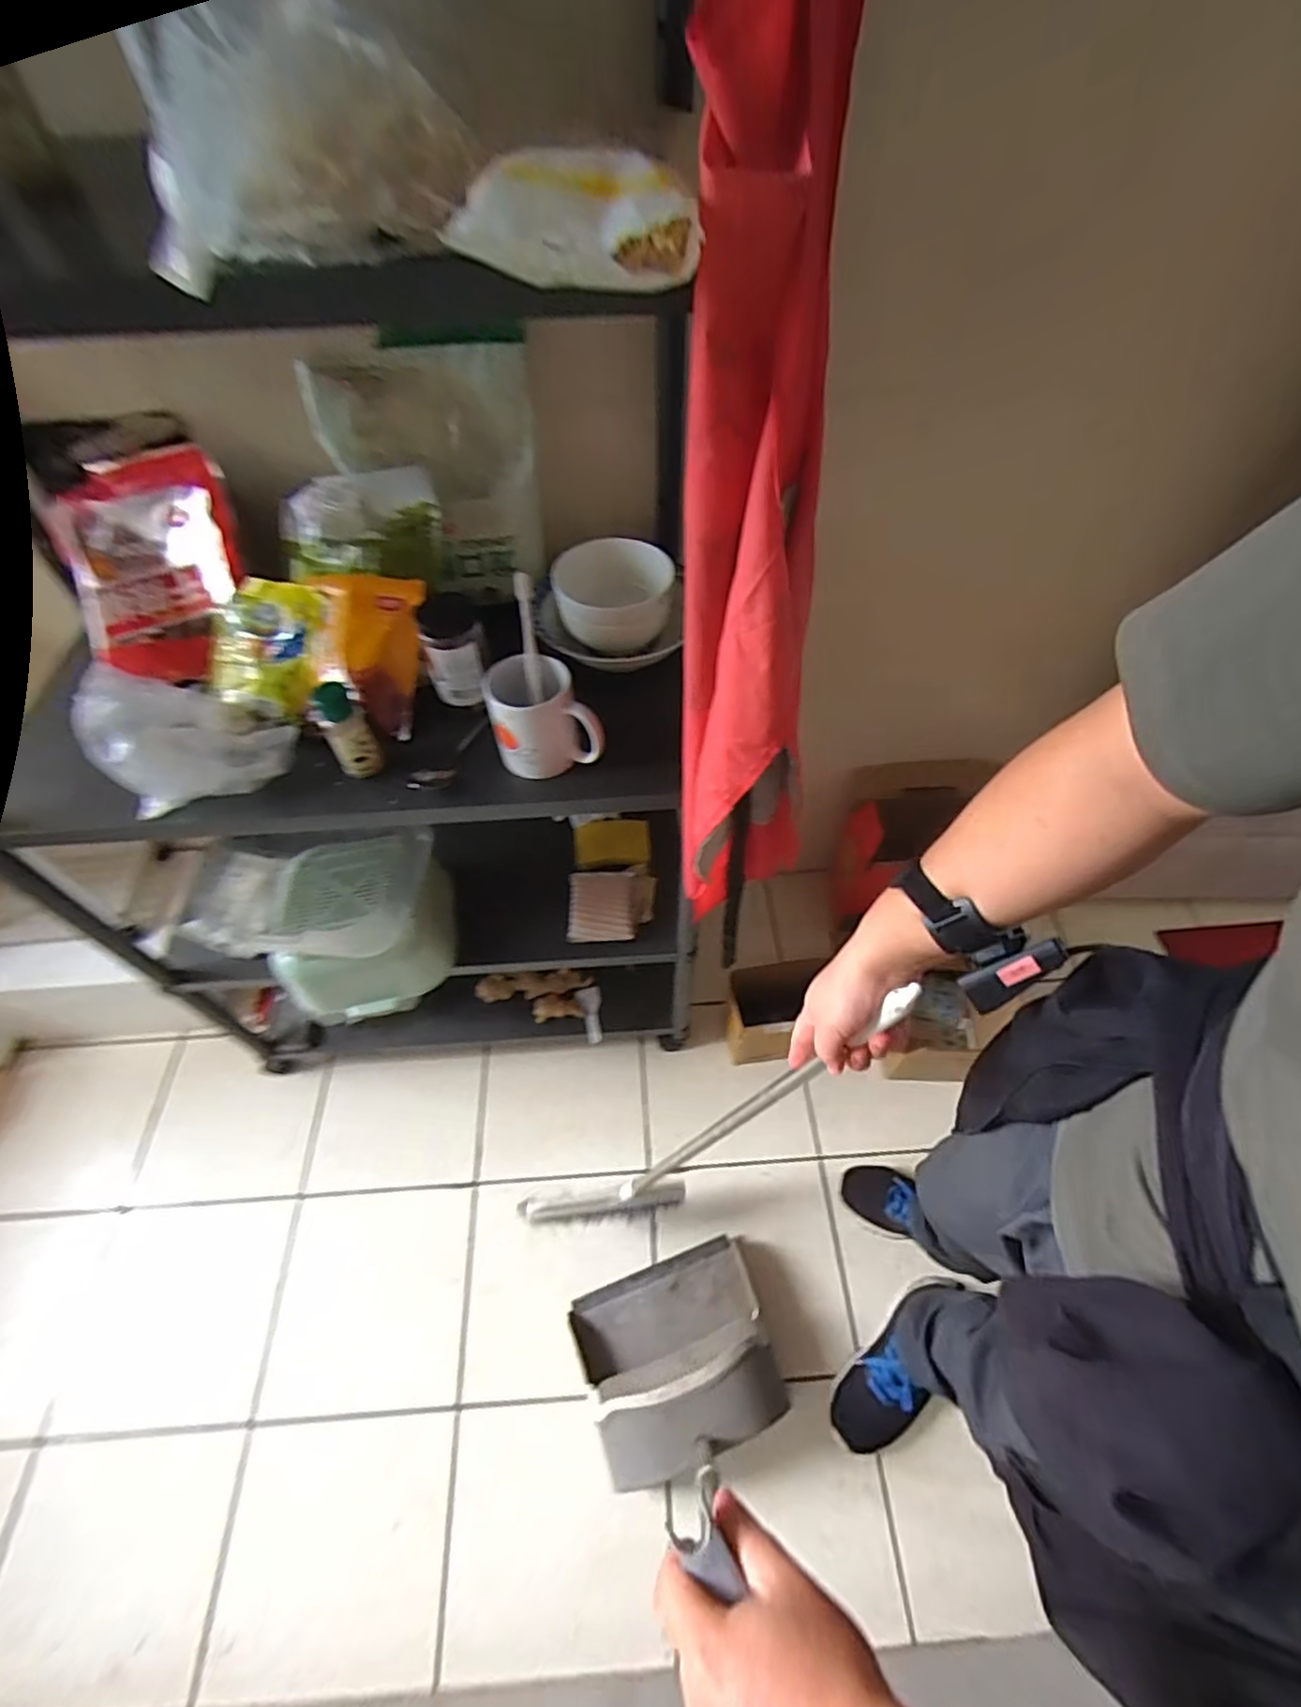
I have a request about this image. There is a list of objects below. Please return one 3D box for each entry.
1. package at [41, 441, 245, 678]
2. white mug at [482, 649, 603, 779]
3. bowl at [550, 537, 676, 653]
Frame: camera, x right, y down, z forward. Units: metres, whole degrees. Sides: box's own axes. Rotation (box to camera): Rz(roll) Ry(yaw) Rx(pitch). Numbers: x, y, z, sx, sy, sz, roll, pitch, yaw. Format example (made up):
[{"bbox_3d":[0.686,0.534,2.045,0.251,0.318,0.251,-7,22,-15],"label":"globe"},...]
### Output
[{"bbox_3d":[-0.557,-0.313,0.747,0.188,0.052,0.228,-8,93,-5],"label":"package"},{"bbox_3d":[-0.108,-0.143,0.696,0.110,0.097,0.083,-6,55,-4],"label":"white mug"},{"bbox_3d":[-0.041,-0.302,0.794,0.127,0.083,0.127,0,55,0],"label":"bowl"}]

